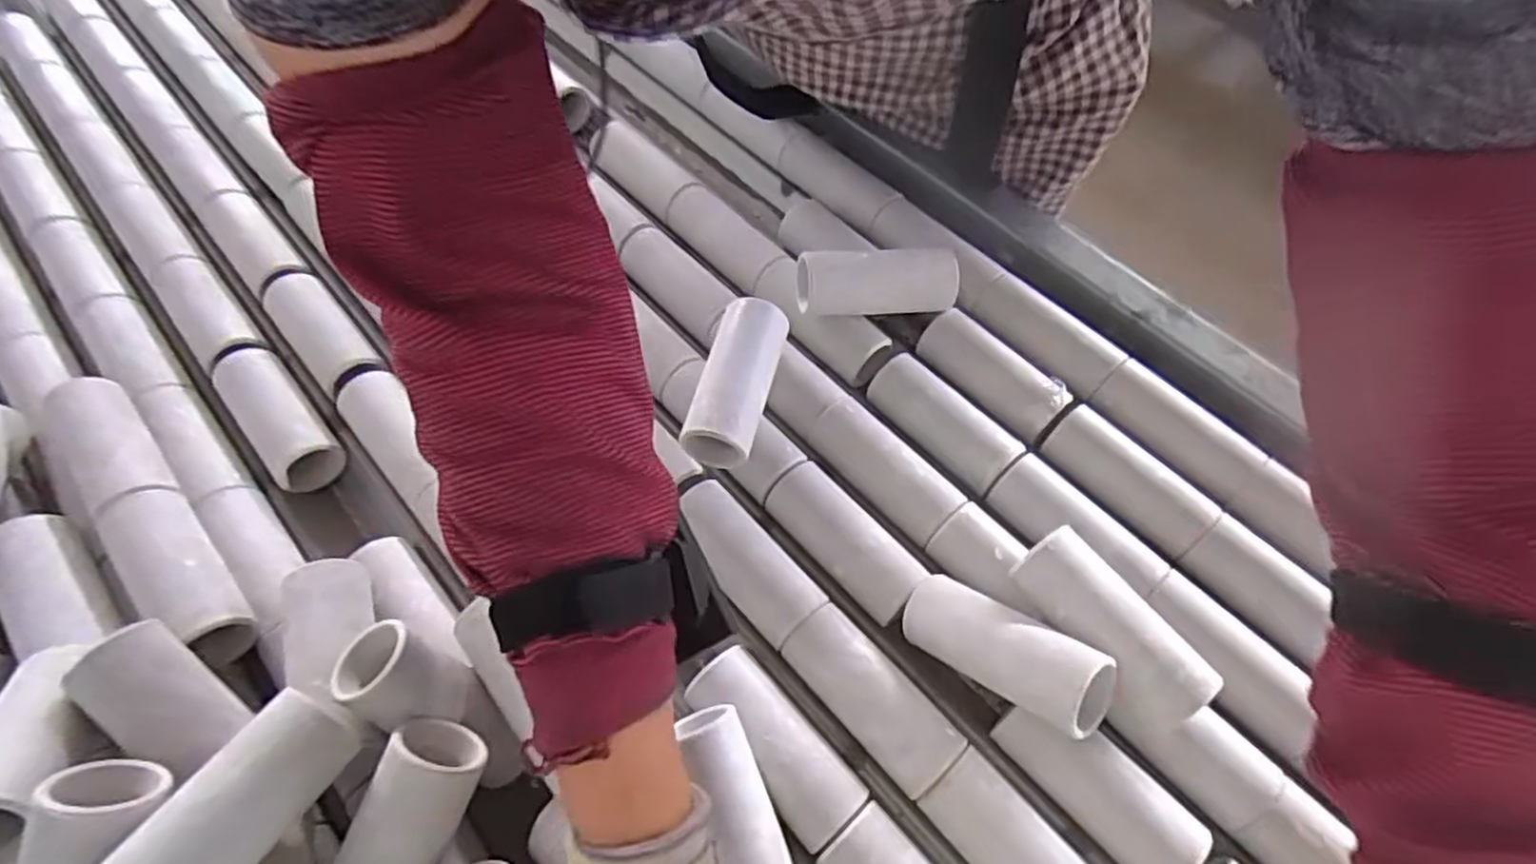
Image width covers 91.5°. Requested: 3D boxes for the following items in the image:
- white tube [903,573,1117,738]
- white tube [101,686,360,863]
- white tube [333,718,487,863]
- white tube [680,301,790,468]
[{"bbox_3d":[0.115,0.108,0.374,0.102,0.037,0.038,23,60,41],"label":"white tube"},{"bbox_3d":[-0.209,0.148,0.283,0.036,0.033,0.101,25,51,14],"label":"white tube"},{"bbox_3d":[-0.157,0.176,0.312,0.035,0.032,0.102,20,81,12],"label":"white tube"},{"bbox_3d":[-0.019,-0.026,0.454,0.042,0.043,0.108,13,61,8],"label":"white tube"}]

